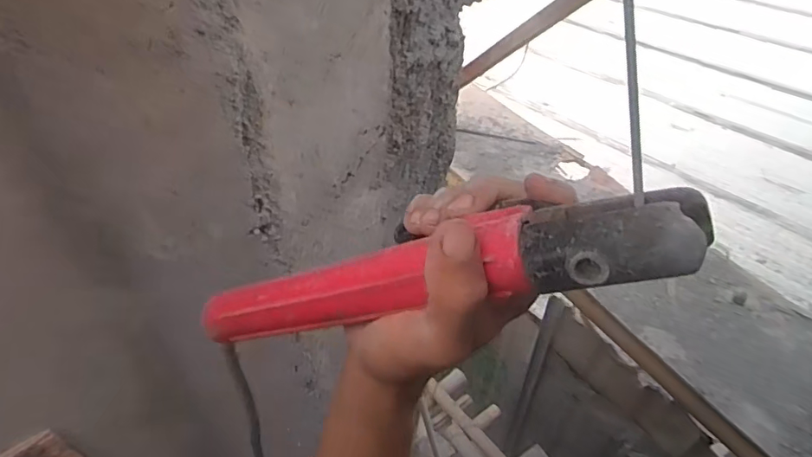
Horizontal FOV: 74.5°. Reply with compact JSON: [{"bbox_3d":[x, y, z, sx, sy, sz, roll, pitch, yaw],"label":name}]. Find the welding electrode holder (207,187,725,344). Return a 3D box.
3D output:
[{"bbox_3d":[-0.004,0.024,0.248,0.257,0.027,0.029,-16,38,34],"label":"welding electrode holder"}]

